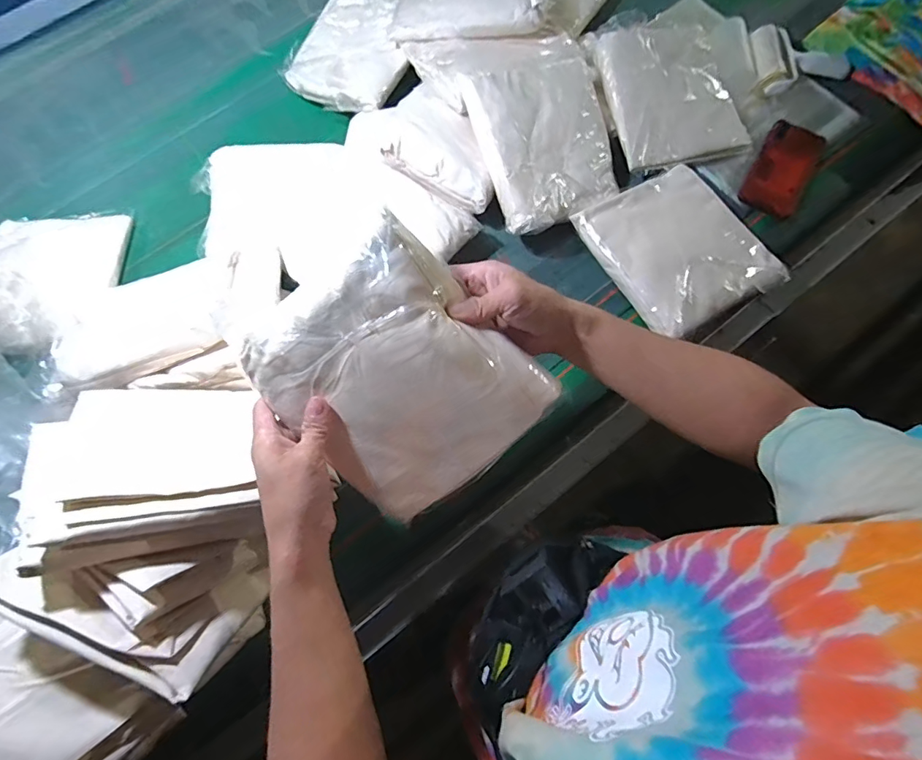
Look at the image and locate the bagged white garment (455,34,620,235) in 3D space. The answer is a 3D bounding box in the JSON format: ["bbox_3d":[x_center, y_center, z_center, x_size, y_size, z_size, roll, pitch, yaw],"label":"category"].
[{"bbox_3d":[0.121,-0.357,0.662,0.199,0.043,0.277,-19,89,-17],"label":"bagged white garment"}]

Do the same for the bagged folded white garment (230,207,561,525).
[{"bbox_3d":[-0.054,0.002,0.405,0.191,0.028,0.226,-45,108,7],"label":"bagged folded white garment"}]

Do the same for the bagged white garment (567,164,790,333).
[{"bbox_3d":[0.295,-0.185,0.626,0.188,0.033,0.217,-28,74,-6],"label":"bagged white garment"}]

